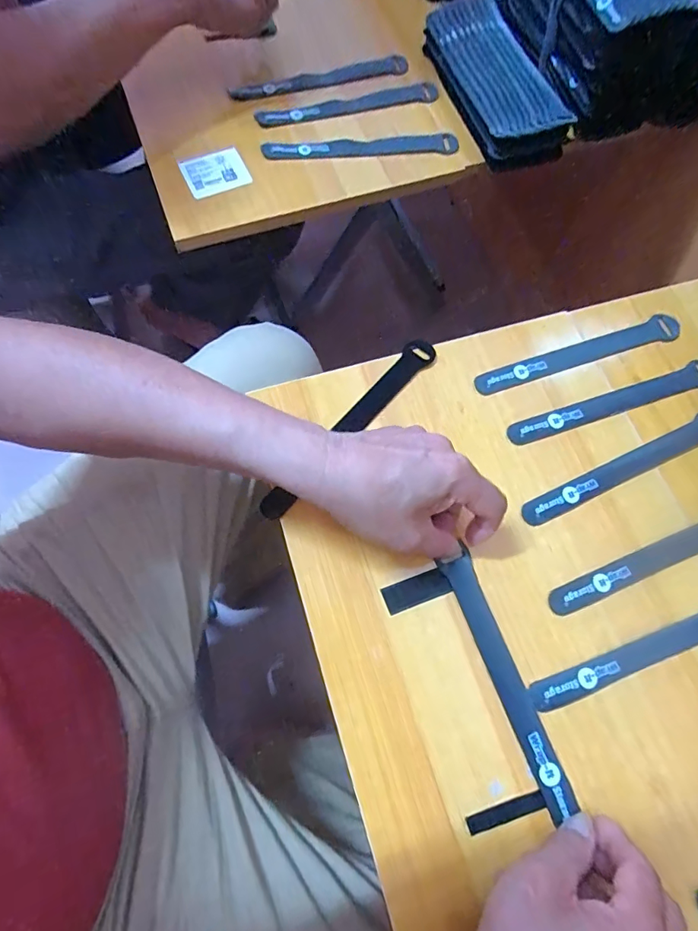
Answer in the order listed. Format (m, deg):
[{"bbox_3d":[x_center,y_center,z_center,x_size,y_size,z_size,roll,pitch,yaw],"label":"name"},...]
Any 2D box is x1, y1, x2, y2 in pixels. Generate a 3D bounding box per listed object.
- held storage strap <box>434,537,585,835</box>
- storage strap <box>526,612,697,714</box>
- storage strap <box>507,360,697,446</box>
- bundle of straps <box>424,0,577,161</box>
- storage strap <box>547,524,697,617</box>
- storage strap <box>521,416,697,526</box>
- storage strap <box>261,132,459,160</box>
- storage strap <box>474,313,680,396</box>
[{"bbox_3d":[0.107,0.145,0.316,0.020,0.010,0.165,-18,72,-9],"label":"held storage strap"},{"bbox_3d":[0.217,0.128,0.327,0.196,0.004,0.024,-17,71,-9],"label":"storage strap"},{"bbox_3d":[0.227,-0.053,0.392,0.198,0.004,0.025,-19,72,-9],"label":"storage strap"},{"bbox_3d":[0.152,-0.416,0.499,0.090,0.046,0.207,-14,71,-8],"label":"bundle of straps"},{"bbox_3d":[0.236,0.066,0.347,0.195,0.004,0.024,-19,72,-9],"label":"storage strap"},{"bbox_3d":[0.226,0.001,0.373,0.199,0.005,0.021,-23,73,-11],"label":"storage strap"},{"bbox_3d":[0.014,-0.330,0.477,0.200,0.008,0.021,-5,70,-5],"label":"storage strap"},{"bbox_3d":[0.202,-0.096,0.407,0.198,0.006,0.024,-19,72,-9],"label":"storage strap"}]

